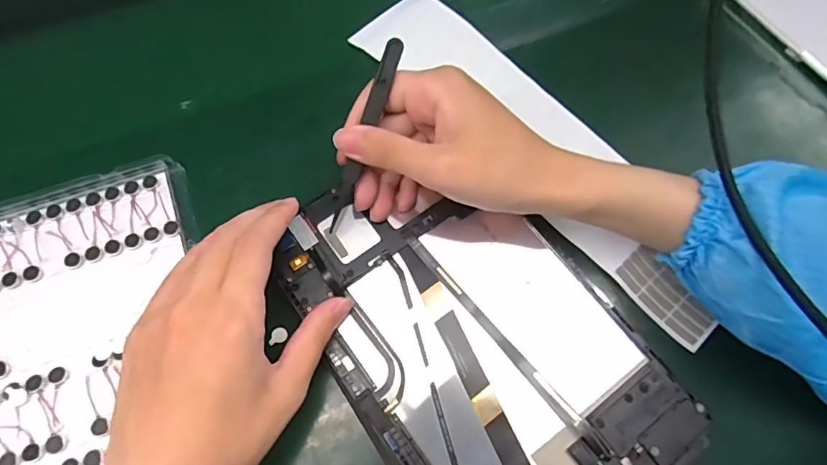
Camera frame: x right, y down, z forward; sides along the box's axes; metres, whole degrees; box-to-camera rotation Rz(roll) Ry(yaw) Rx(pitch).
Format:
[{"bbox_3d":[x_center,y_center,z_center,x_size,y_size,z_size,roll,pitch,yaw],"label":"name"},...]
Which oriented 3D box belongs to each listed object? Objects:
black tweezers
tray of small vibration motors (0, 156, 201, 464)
[{"bbox_3d":[-0.028,-0.053,0.278,0.011,0.006,0.109,22,100,6],"label":"black tweezers"},{"bbox_3d":[-0.200,0.069,0.281,0.167,0.009,0.213,-18,71,-8],"label":"tray of small vibration motors"}]

